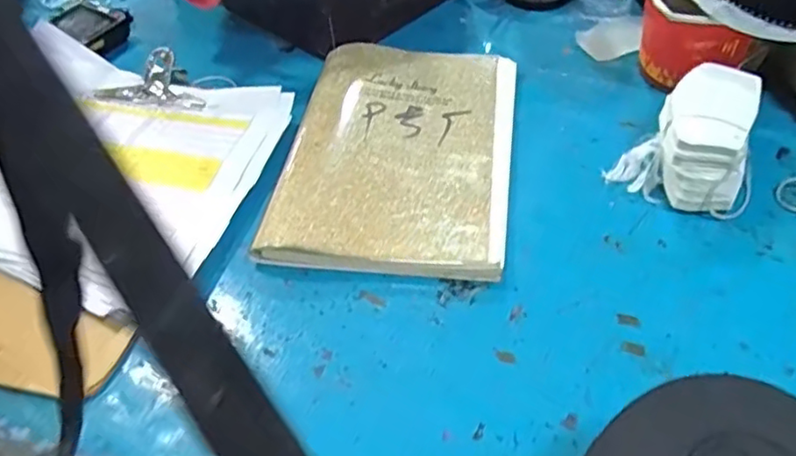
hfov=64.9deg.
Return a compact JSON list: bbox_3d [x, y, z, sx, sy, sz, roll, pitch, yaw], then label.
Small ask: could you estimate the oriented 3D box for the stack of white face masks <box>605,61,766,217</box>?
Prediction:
[{"bbox_3d":[0.225,-0.067,0.466,0.093,0.057,0.107,27,56,25],"label":"stack of white face masks"}]

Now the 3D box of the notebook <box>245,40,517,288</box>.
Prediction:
[{"bbox_3d":[0.003,-0.066,0.510,0.177,0.018,0.245,5,50,9],"label":"notebook"}]

